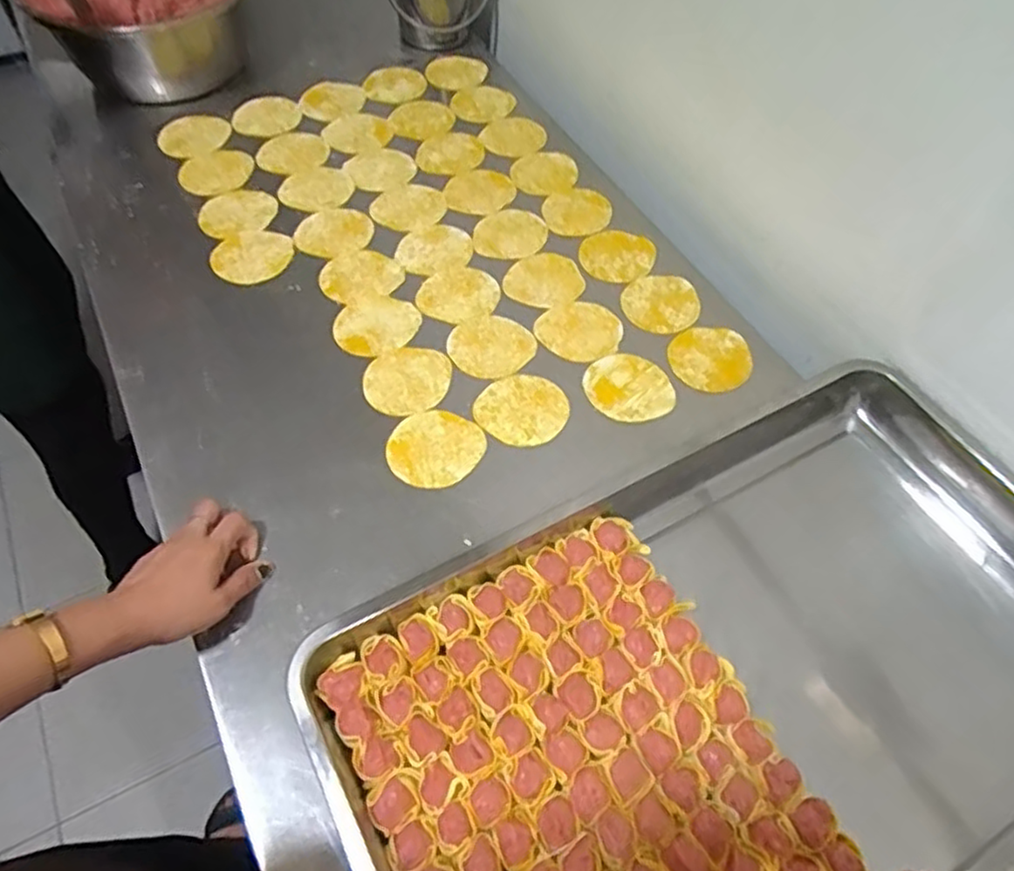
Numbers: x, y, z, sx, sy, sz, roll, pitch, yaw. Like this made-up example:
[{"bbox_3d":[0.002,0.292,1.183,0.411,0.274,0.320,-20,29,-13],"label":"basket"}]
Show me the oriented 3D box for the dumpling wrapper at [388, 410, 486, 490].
[{"bbox_3d":[-0.067,0.012,0.643,0.079,0.004,0.081,1,59,-2],"label":"dumpling wrapper"}]

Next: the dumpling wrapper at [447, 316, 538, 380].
[{"bbox_3d":[-0.016,-0.093,0.714,0.083,0.004,0.080,1,59,-2],"label":"dumpling wrapper"}]

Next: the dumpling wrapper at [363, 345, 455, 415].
[{"bbox_3d":[-0.097,-0.056,0.687,0.082,0.007,0.082,1,59,-2],"label":"dumpling wrapper"}]

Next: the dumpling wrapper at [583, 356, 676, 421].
[{"bbox_3d":[0.121,-0.048,0.689,0.085,0.004,0.076,-7,59,-7],"label":"dumpling wrapper"}]

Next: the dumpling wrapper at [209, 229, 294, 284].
[{"bbox_3d":[-0.280,-0.202,0.770,0.085,0.009,0.073,-9,60,-8],"label":"dumpling wrapper"}]

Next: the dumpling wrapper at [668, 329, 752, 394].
[{"bbox_3d":[0.208,-0.078,0.714,0.080,0.004,0.082,8,59,6],"label":"dumpling wrapper"}]

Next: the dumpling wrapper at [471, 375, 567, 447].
[{"bbox_3d":[0.015,-0.025,0.671,0.088,0.004,0.079,-35,69,-23],"label":"dumpling wrapper"}]

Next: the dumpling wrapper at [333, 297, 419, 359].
[{"bbox_3d":[-0.135,-0.115,0.725,0.087,0.004,0.076,-28,64,-18],"label":"dumpling wrapper"}]

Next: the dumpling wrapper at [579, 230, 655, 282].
[{"bbox_3d":[0.127,-0.207,0.797,0.090,0.006,0.082,4,55,-5],"label":"dumpling wrapper"}]

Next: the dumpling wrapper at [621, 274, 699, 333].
[{"bbox_3d":[0.169,-0.147,0.760,0.079,0.005,0.087,24,61,11],"label":"dumpling wrapper"}]

